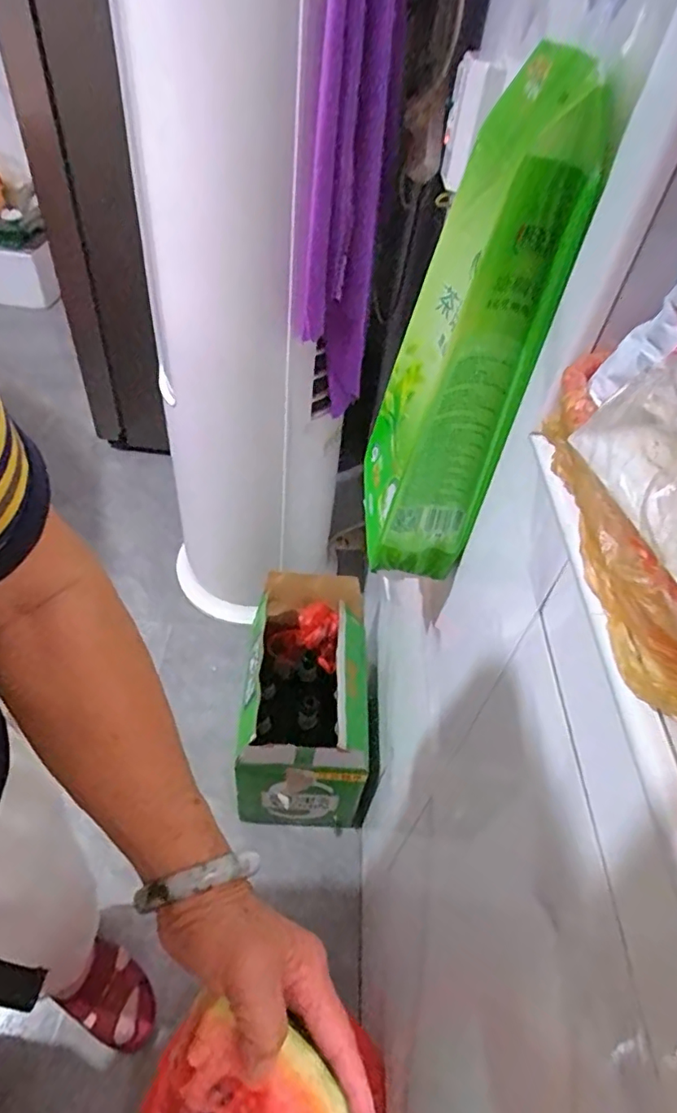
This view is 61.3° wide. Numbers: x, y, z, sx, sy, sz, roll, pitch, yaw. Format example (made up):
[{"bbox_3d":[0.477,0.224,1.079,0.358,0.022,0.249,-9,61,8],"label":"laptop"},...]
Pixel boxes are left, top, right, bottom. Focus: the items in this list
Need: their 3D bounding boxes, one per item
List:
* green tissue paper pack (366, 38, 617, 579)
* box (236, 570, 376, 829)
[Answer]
[{"bbox_3d":[0.095,-0.162,0.469,0.098,0.371,0.155,9,47,2],"label":"green tissue paper pack"},{"bbox_3d":[-0.062,0.290,1.130,0.203,0.391,0.379,3,47,-4],"label":"box"}]

